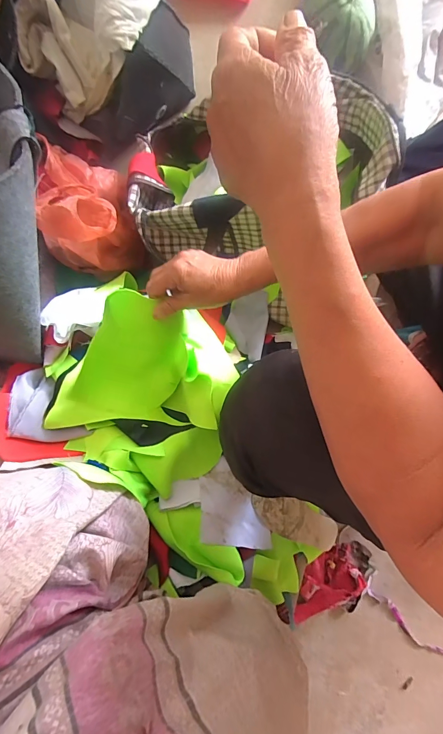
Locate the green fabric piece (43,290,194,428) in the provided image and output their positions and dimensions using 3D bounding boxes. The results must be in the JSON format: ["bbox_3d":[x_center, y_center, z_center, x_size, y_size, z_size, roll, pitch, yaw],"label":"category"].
[{"bbox_3d":[-0.150,-0.002,0.474,0.195,0.121,0.152,-1,78,1],"label":"green fabric piece"}]

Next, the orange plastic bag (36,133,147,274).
[{"bbox_3d":[-0.252,-0.291,0.613,0.152,0.151,0.230,-6,78,0],"label":"orange plastic bag"}]

